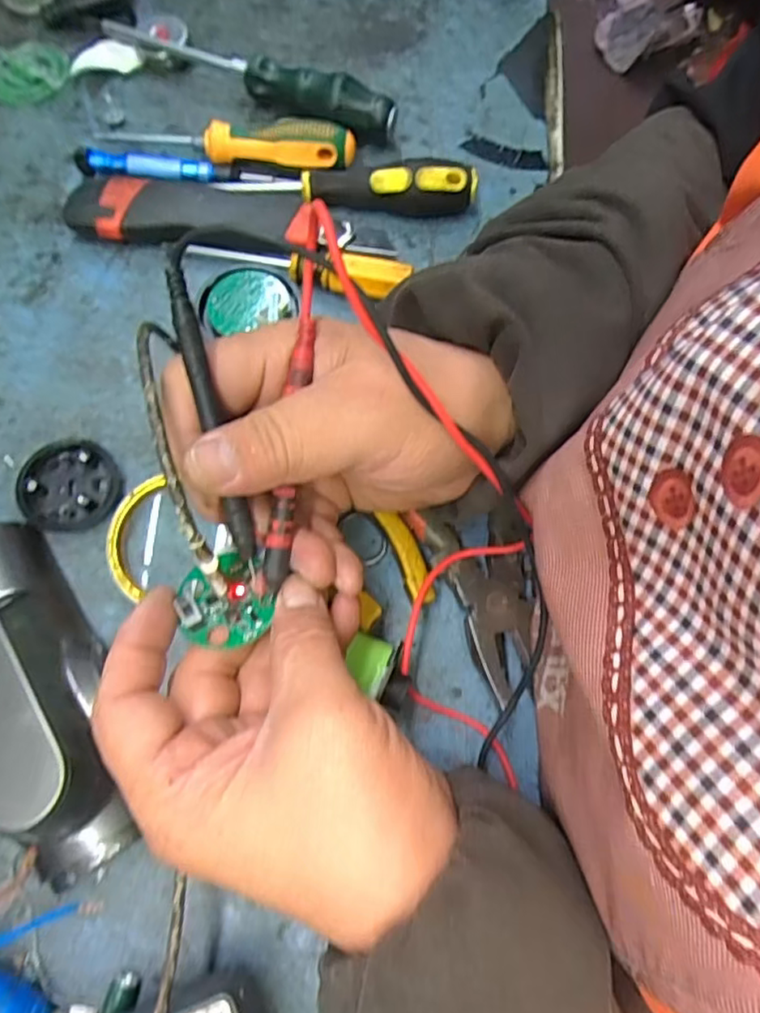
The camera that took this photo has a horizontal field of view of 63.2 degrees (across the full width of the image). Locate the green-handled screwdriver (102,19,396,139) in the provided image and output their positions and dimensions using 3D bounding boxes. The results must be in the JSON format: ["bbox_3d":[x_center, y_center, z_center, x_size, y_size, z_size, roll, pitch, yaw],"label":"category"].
[{"bbox_3d":[-0.083,-0.265,0.388,0.192,0.034,0.022,21,72,6],"label":"green-handled screwdriver"}]

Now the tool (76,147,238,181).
[{"bbox_3d":[-0.136,-0.205,0.374,0.099,0.012,0.016,4,71,0],"label":"tool"}]

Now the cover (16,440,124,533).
[{"bbox_3d":[-0.157,-0.011,0.309,0.046,0.014,0.044,0,71,-1],"label":"cover"}]

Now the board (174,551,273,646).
[{"bbox_3d":[-0.058,0.034,0.235,0.032,0.012,0.035,0,71,-1],"label":"board"}]

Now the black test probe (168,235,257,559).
[{"bbox_3d":[-0.058,-0.032,0.212,0.007,0.008,0.106,-12,108,-5],"label":"black test probe"}]

